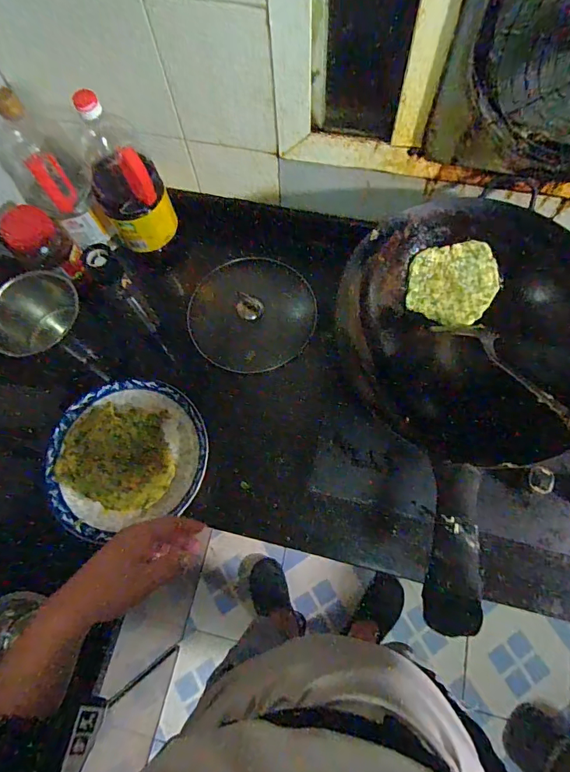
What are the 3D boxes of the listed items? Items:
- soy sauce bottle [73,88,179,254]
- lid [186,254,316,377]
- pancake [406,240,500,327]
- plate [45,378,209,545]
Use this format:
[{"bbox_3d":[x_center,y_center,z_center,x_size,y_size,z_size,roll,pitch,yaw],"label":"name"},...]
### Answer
[{"bbox_3d":[-0.268,-0.350,0.705,0.111,0.258,0.103,-1,71,2],"label":"soy sauce bottle"},{"bbox_3d":[-0.065,-0.135,0.766,0.215,0.041,0.243,-36,74,-9],"label":"lid"},{"bbox_3d":[0.265,-0.162,0.664,0.133,0.007,0.124,5,102,3],"label":"pancake"},{"bbox_3d":[-0.261,0.103,0.686,0.253,0.034,0.240,-1,71,2],"label":"plate"}]

